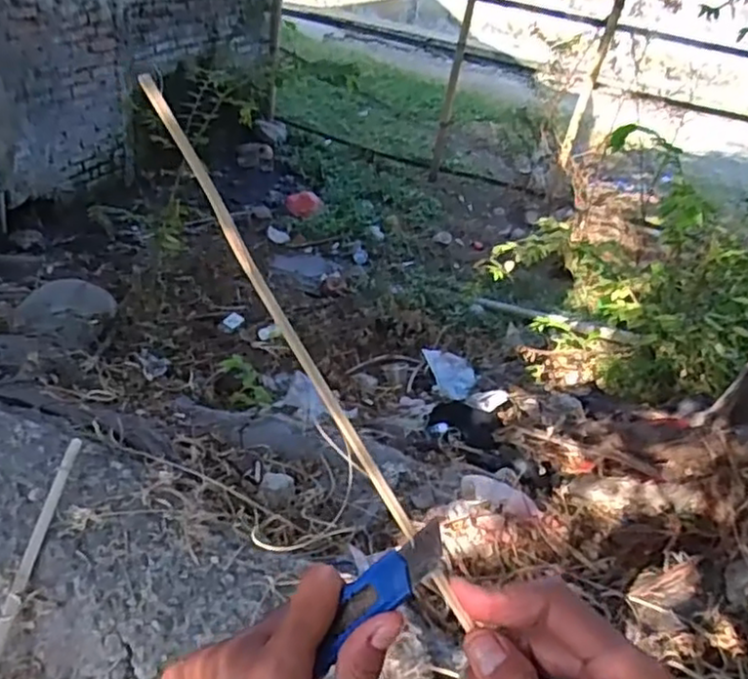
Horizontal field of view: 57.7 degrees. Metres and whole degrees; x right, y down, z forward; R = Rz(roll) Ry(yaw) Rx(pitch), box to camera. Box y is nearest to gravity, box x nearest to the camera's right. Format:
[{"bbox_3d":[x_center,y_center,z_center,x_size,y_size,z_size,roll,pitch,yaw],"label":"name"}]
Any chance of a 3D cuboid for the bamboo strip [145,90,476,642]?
[{"bbox_3d":[-0.046,-0.009,0.338,0.012,0.006,0.322,-22,74,-32],"label":"bamboo strip"}]

